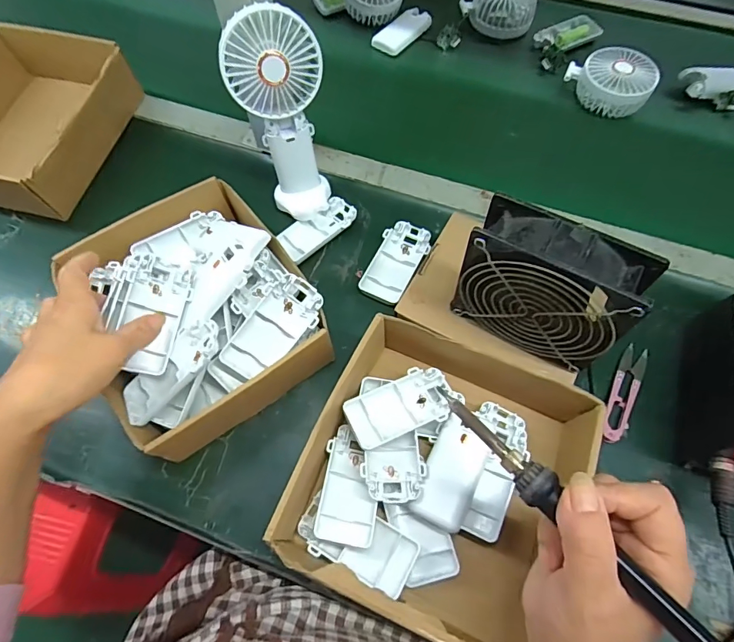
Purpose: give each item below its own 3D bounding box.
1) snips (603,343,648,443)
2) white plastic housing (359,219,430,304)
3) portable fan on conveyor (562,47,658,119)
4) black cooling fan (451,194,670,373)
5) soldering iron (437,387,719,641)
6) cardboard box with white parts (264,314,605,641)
[{"bbox_3d":[0.241,0.066,0.413,0.023,0.015,0.102,26,71,12],"label":"snips"},{"bbox_3d":[0.032,-0.061,0.477,0.050,0.016,0.096,20,70,10],"label":"white plastic housing"},{"bbox_3d":[0.315,-0.310,0.574,0.102,0.045,0.077,38,74,15],"label":"portable fan on conveyor"},{"bbox_3d":[0.132,-0.024,0.335,0.118,0.112,0.048,30,69,13],"label":"black cooling fan"},{"bbox_3d":[0.116,0.115,0.231,0.020,0.026,0.215,-38,64,-13],"label":"soldering iron"},{"bbox_3d":[0.059,0.120,0.364,0.195,0.083,0.214,22,71,10],"label":"cardboard box with white parts"}]

